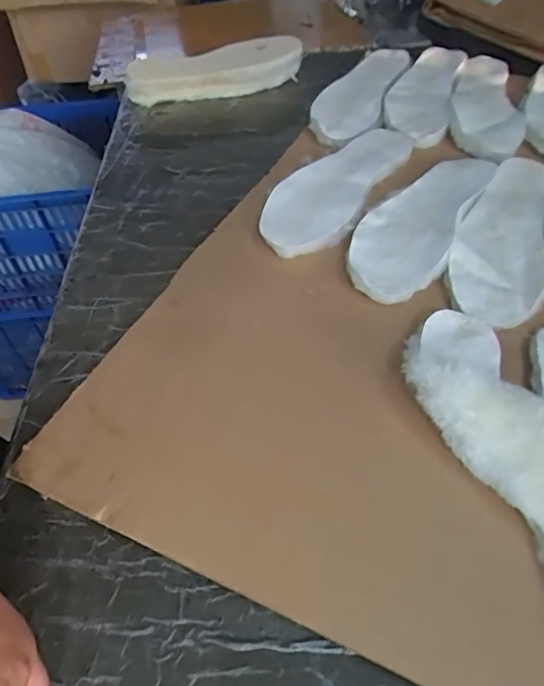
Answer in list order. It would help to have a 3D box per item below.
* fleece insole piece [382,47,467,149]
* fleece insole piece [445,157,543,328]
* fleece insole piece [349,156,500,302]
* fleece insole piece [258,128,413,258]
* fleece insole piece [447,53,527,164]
[{"bbox_3d":[0.205,-0.341,0.688,0.084,0.019,0.247,13,53,16],"label":"fleece insole piece"},{"bbox_3d":[0.227,-0.114,0.492,0.086,0.009,0.260,14,53,16],"label":"fleece insole piece"},{"bbox_3d":[0.151,-0.132,0.511,0.088,0.013,0.252,22,56,21],"label":"fleece insole piece"},{"bbox_3d":[0.072,-0.176,0.557,0.091,0.013,0.255,25,54,17],"label":"fleece insole piece"},{"bbox_3d":[0.281,-0.314,0.663,0.087,0.016,0.271,7,52,11],"label":"fleece insole piece"}]

